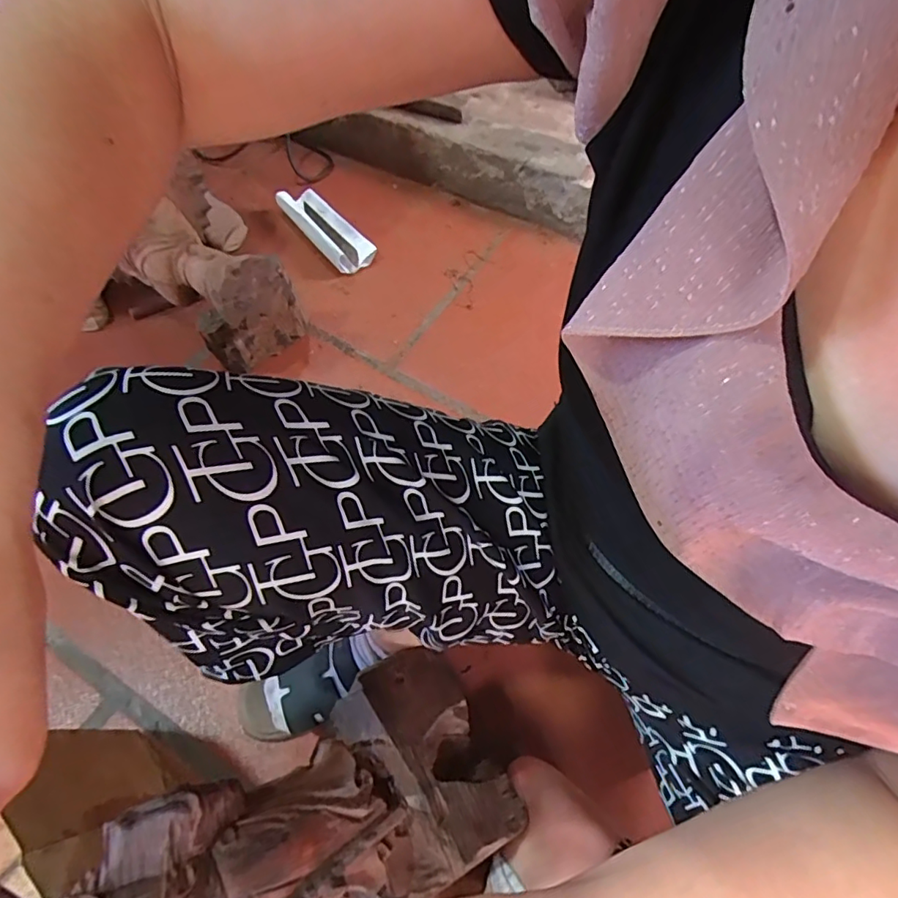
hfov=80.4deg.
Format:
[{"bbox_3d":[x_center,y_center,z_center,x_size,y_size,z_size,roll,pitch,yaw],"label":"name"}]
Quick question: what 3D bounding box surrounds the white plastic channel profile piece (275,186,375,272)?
[{"bbox_3d":[-0.208,-0.391,0.924,0.208,0.048,0.086,45,67,7],"label":"white plastic channel profile piece"}]

